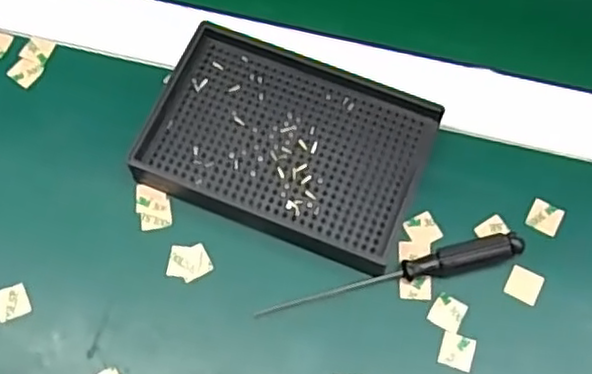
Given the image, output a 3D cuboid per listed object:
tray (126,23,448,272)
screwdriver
[{"bbox_3d":[-0.003,-0.023,0.345,0.135,0.016,0.096,20,69,8],"label":"tray"},{"bbox_3d":[0.047,0.045,0.324,0.128,0.013,0.014,-16,68,-7],"label":"screwdriver"}]

